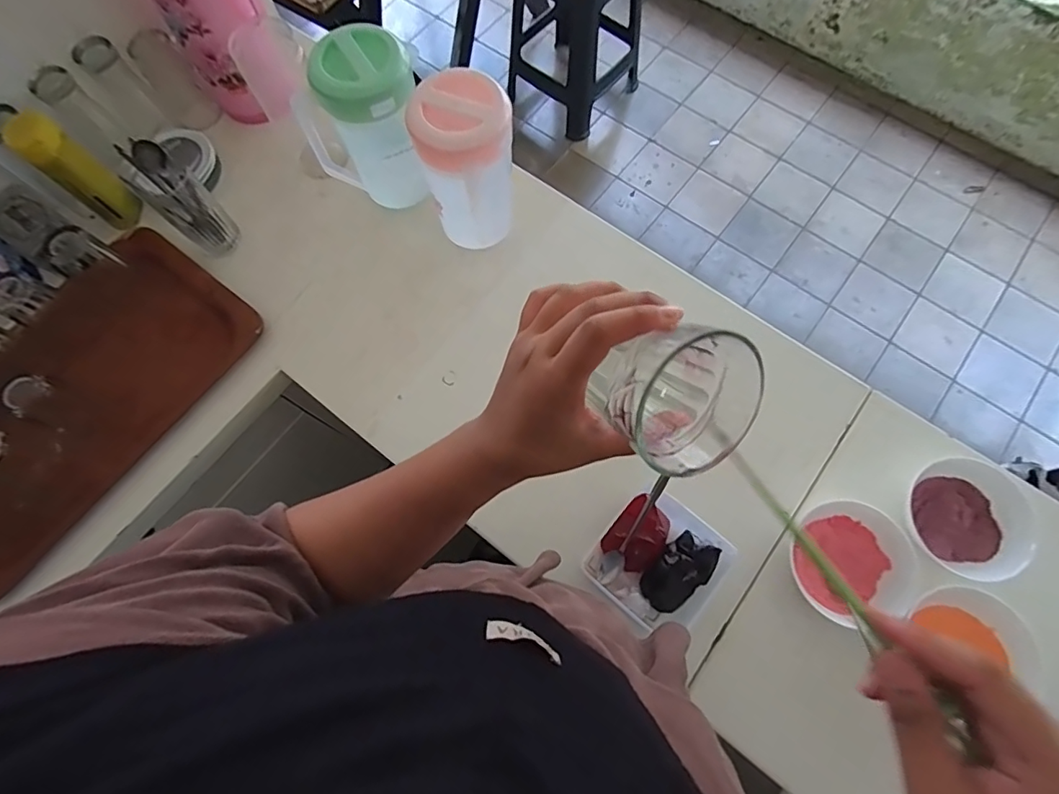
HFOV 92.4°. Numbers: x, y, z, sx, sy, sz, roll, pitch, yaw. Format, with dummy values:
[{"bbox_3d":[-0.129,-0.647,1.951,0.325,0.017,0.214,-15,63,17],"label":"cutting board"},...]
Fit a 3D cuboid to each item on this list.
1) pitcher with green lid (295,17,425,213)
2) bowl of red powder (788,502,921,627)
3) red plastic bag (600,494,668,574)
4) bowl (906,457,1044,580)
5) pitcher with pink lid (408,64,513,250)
[{"bbox_3d":[-0.221,-0.390,0.740,0.154,0.224,0.119,11,74,4],"label":"pitcher with green lid"},{"bbox_3d":[0.400,0.209,0.641,0.133,0.047,0.142,0,73,1],"label":"bowl of red powder"},{"bbox_3d":[0.138,0.172,0.636,0.067,0.056,0.085,38,77,12],"label":"red plastic bag"},{"bbox_3d":[0.548,0.153,0.645,0.138,0.051,0.147,8,73,4],"label":"bowl"},{"bbox_3d":[-0.079,-0.304,0.698,0.129,0.201,0.126,-12,73,-3],"label":"pitcher with pink lid"}]

